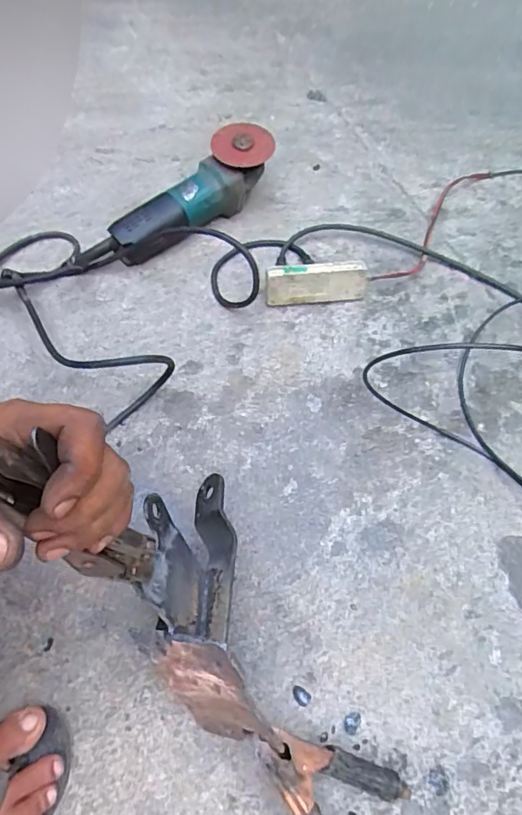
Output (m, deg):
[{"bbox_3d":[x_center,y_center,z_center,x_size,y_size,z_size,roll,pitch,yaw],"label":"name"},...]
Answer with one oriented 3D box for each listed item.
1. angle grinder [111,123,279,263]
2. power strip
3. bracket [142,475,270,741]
[{"bbox_3d":[-0.090,-0.285,0.735,0.101,0.088,0.256,34,63,15],"label":"angle grinder"},{"bbox_3d":[0.077,-0.165,0.715,0.138,0.054,0.027,-6,60,-8],"label":"power strip"},{"bbox_3d":[-0.053,0.159,0.449,0.077,0.106,0.218,-9,62,-8],"label":"bracket"}]

